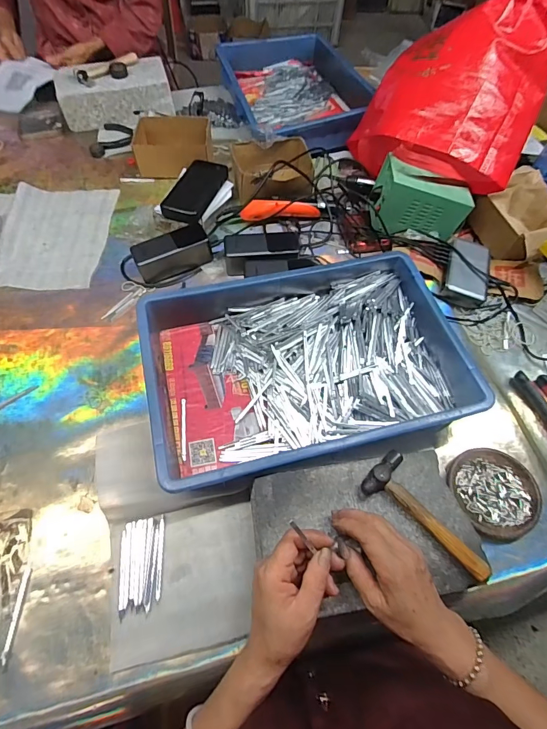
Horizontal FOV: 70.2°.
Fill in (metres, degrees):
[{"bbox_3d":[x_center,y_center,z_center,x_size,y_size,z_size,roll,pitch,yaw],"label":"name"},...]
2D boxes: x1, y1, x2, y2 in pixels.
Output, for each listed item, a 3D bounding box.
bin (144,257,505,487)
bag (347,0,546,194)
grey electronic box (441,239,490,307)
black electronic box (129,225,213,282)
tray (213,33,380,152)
[{"bbox_3d":[0.043,-0.007,0.565,0.428,0.077,0.293,-12,61,-10],"label":"bin"},{"bbox_3d":[0.324,-0.478,0.699,0.314,0.196,0.275,15,60,6],"label":"bag"},{"bbox_3d":[0.353,-0.170,0.709,0.075,0.029,0.132,16,61,6],"label":"grey electronic box"},{"bbox_3d":[-0.177,-0.195,0.688,0.128,0.047,0.060,-25,64,-16],"label":"black electronic box"},{"bbox_3d":[0.047,-0.665,0.947,0.293,0.082,0.448,-14,62,-11],"label":"tray"}]

